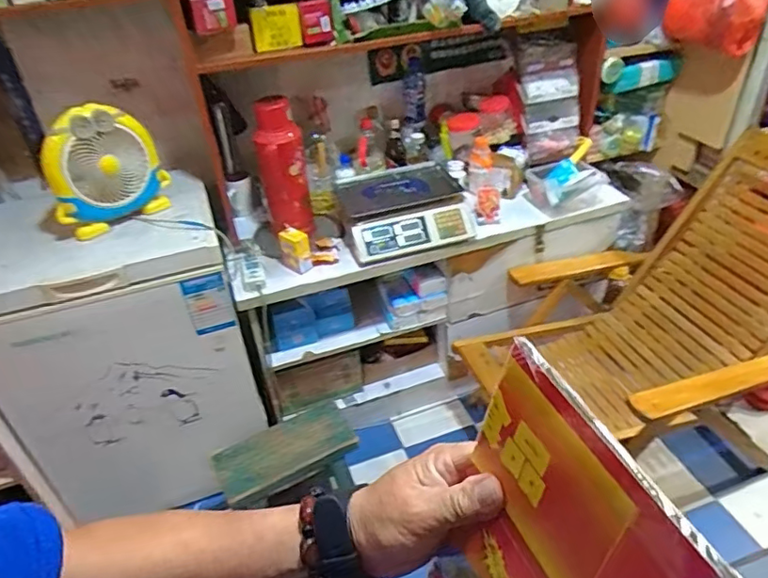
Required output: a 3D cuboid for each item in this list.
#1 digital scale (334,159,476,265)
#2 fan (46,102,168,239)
[{"bbox_3d":[0.067,-0.232,1.610,0.376,0.100,0.312,-12,37,-10],"label":"digital scale"},{"bbox_3d":[-0.643,-0.276,1.285,0.254,0.260,0.119,-27,42,-27],"label":"fan"}]

